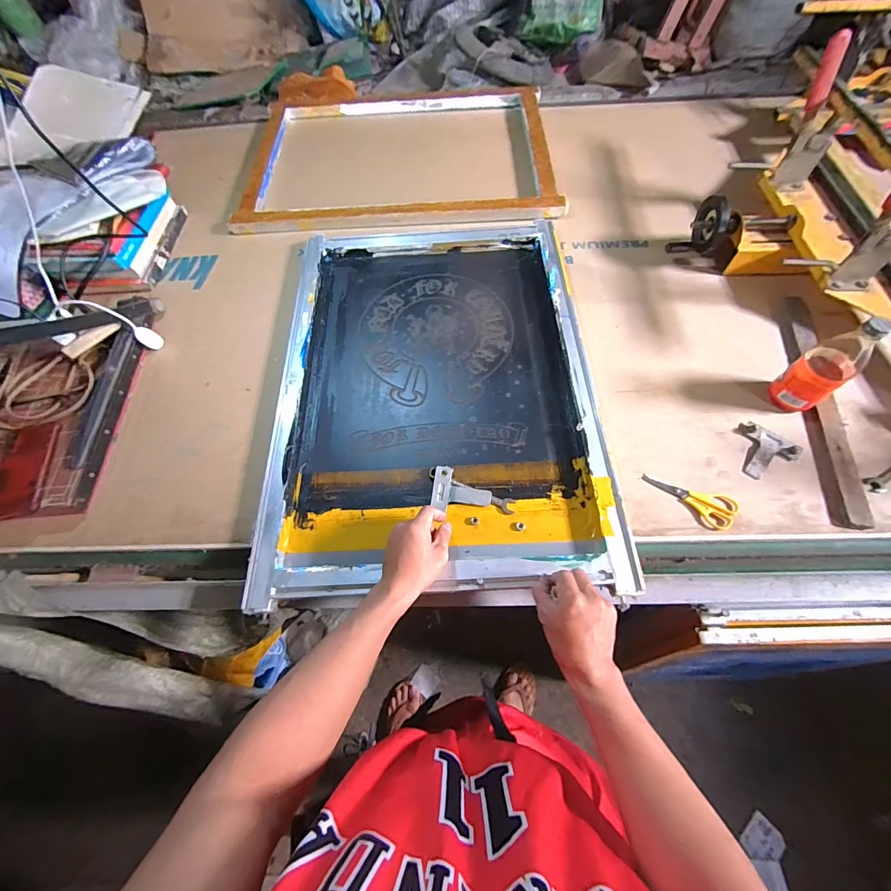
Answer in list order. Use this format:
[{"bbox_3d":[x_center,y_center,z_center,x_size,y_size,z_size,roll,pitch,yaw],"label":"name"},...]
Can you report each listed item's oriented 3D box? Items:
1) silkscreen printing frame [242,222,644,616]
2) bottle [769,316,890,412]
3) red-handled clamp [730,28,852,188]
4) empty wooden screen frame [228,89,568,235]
[{"bbox_3d":[-0.018,-0.131,0.701,0.530,0.035,0.741,-3,63,2],"label":"silkscreen printing frame"},{"bbox_3d":[0.559,-0.117,0.575,0.067,0.167,0.066,-34,67,-13],"label":"bottle"},{"bbox_3d":[0.651,-0.596,0.716,0.139,0.214,0.053,28,68,16],"label":"red-handled clamp"},{"bbox_3d":[-0.120,-0.728,0.985,0.747,0.027,0.557,-3,63,2],"label":"empty wooden screen frame"}]

